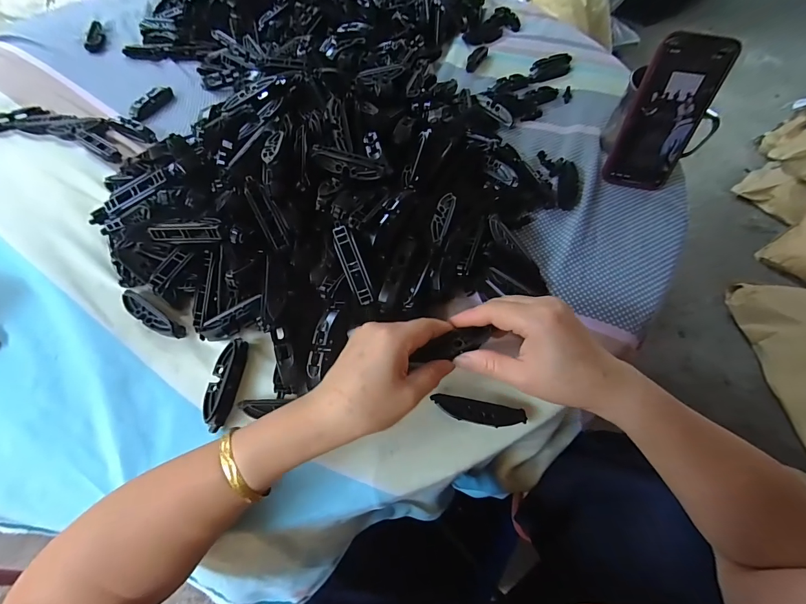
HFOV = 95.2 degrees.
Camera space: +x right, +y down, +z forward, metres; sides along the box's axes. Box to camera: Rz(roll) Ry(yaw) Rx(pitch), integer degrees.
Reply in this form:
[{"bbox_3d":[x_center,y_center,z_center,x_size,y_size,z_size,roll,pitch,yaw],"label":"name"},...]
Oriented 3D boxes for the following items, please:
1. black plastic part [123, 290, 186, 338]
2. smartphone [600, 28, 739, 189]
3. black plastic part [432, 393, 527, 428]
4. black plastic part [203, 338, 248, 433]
[{"bbox_3d":[-0.246,0.012,0.357,0.082,0.011,0.019,31,63,15],"label":"black plastic part"},{"bbox_3d":[0.304,-0.215,0.428,0.076,0.157,0.011,17,39,10],"label":"smartphone"},{"bbox_3d":[0.065,0.095,0.318,0.079,0.018,0.018,10,60,3],"label":"black plastic part"},{"bbox_3d":[-0.159,0.072,0.327,0.021,0.018,0.078,8,60,2],"label":"black plastic part"}]

